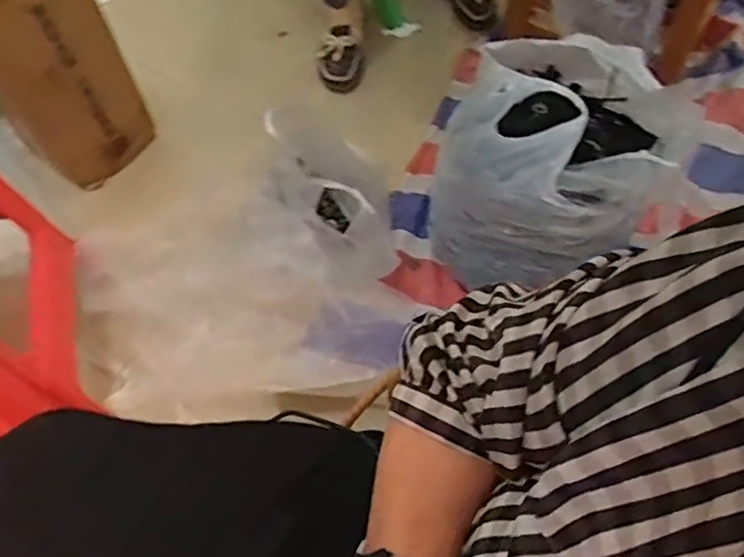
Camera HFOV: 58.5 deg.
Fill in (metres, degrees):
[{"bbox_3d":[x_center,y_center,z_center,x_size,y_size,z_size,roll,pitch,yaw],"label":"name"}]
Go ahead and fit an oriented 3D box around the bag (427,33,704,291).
[{"bbox_3d":[0.238,-0.172,0.913,0.289,0.252,0.244,3,60,5],"label":"bag"}]

